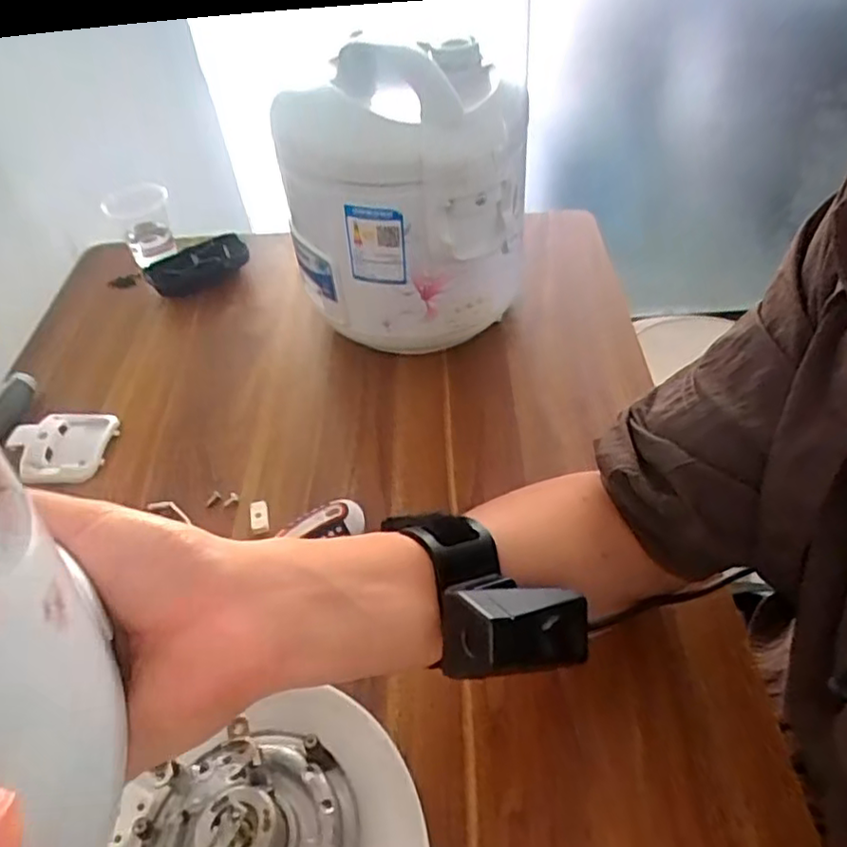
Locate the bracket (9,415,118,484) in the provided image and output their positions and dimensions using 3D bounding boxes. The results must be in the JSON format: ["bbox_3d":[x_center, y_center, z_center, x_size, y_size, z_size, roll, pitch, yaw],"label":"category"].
[{"bbox_3d":[-0.310,0.018,0.558,0.077,0.022,0.073,-4,46,2],"label":"bracket"}]

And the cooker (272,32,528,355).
[{"bbox_3d":[-0.019,-0.187,0.581,0.190,0.224,0.201,-16,47,-9],"label":"cooker"}]

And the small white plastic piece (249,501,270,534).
[{"bbox_3d":[-0.124,0.071,0.493,0.015,0.007,0.029,-15,47,-8],"label":"small white plastic piece"}]

